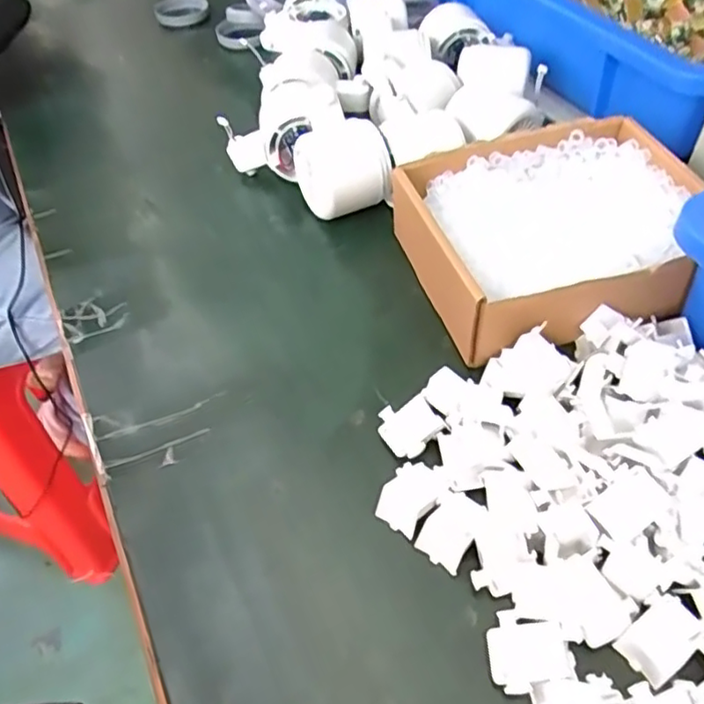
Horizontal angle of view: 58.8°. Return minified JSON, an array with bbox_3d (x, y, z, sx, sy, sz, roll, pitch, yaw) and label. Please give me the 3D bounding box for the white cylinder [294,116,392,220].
[{"bbox_3d":[-0.007,-0.129,0.439,0.058,0.051,0.058,-14,50,-7],"label":"white cylinder"}]

